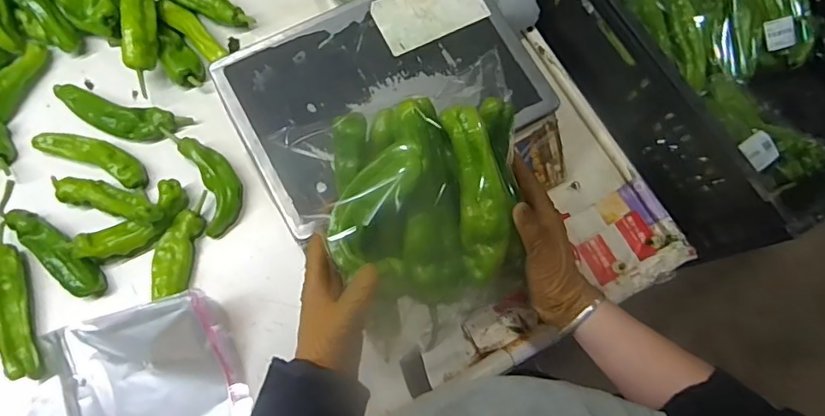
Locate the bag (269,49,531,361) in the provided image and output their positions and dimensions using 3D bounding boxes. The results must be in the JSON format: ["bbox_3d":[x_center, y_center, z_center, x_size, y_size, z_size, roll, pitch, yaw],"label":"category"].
[{"bbox_3d":[0.018,0.005,0.423,0.180,0.082,0.206,-19,99,7],"label":"bag"}]

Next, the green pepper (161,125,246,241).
[{"bbox_3d":[-0.253,-0.042,0.639,0.058,0.035,0.145,-26,77,-9],"label":"green pepper"}]

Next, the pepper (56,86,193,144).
[{"bbox_3d":[-0.372,-0.115,0.655,0.166,0.030,0.046,13,75,1],"label":"pepper"}]

